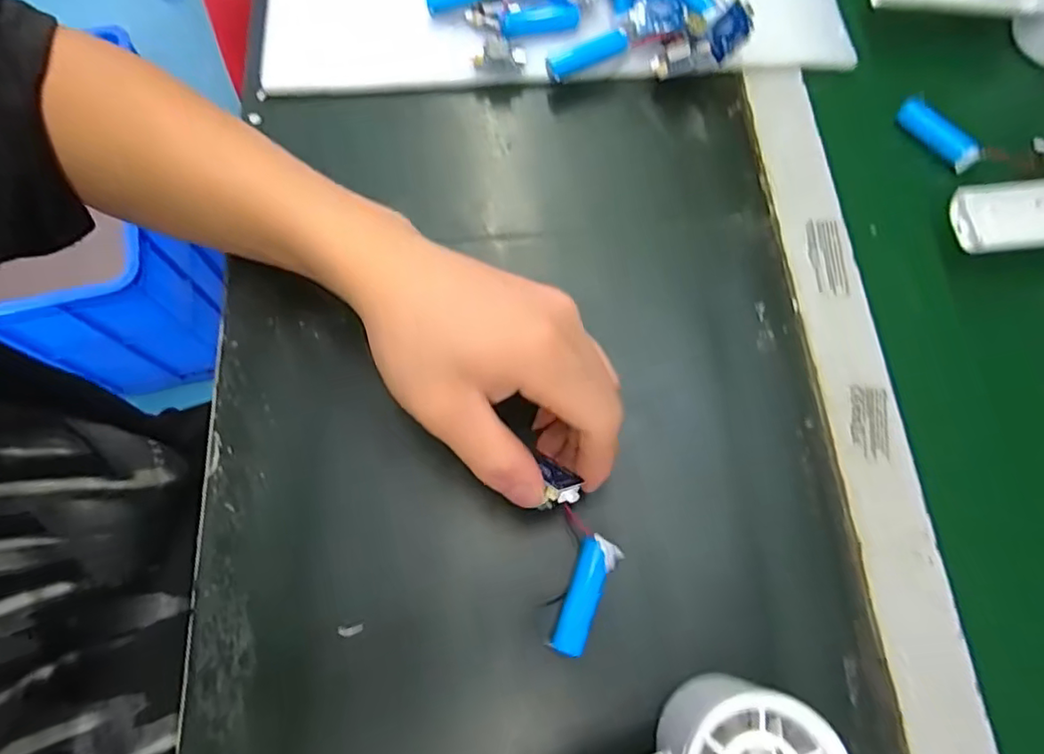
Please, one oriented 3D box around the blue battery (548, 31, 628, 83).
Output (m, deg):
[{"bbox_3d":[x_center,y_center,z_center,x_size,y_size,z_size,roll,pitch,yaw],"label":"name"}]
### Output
[{"bbox_3d":[0.039,-0.192,0.352,0.050,0.012,0.014,-19,71,-6],"label":"blue battery"}]

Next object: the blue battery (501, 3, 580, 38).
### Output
[{"bbox_3d":[0.011,-0.219,0.363,0.048,0.012,0.013,-13,71,-4],"label":"blue battery"}]

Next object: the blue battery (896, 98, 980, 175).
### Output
[{"bbox_3d":[0.245,-0.143,0.350,0.013,0.011,0.052,-33,73,-10],"label":"blue battery"}]

